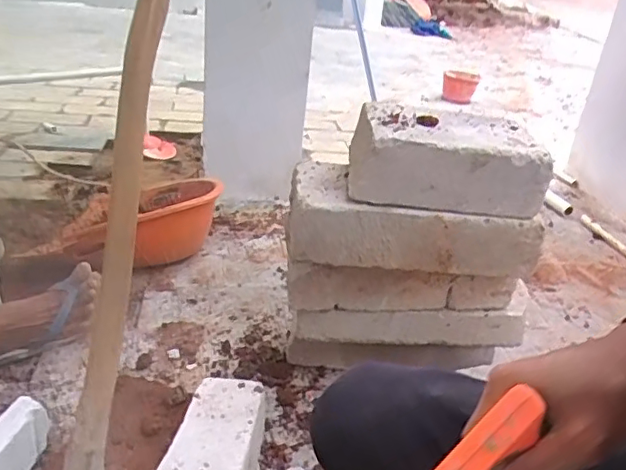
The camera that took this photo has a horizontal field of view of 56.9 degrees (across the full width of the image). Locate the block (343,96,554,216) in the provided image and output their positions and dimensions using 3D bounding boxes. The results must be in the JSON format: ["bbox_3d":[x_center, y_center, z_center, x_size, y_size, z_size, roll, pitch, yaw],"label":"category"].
[{"bbox_3d":[0.198,-0.127,0.903,0.284,0.111,0.180,3,27,-6],"label":"block"}]

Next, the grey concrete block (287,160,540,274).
[{"bbox_3d":[0.146,-0.022,0.934,0.371,0.122,0.172,3,27,-5],"label":"grey concrete block"}]

